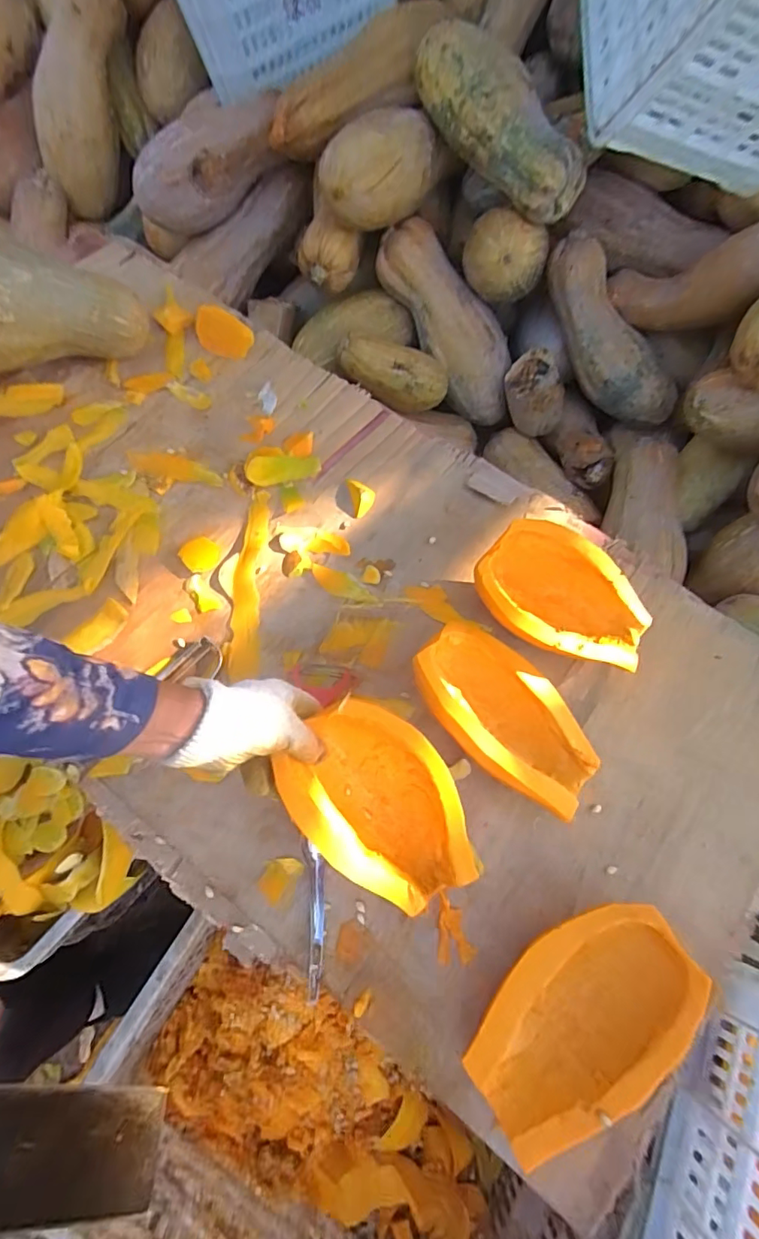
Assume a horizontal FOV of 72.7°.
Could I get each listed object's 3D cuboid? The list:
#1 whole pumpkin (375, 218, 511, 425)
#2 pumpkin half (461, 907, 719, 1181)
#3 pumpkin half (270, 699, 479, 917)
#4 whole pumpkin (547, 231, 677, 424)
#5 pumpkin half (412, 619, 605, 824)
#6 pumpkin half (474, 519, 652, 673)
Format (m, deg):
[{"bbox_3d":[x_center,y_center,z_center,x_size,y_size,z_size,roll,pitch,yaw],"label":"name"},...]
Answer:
[{"bbox_3d":[0.125,-0.513,0.912,0.109,0.108,0.347,-50,119,-17],"label":"whole pumpkin"},{"bbox_3d":[0.167,0.334,0.441,0.198,0.069,0.119,-32,74,-13],"label":"pumpkin half"},{"bbox_3d":[0.003,0.168,0.465,0.127,0.072,0.180,-41,76,-15],"label":"pumpkin half"},{"bbox_3d":[0.379,-0.471,0.869,0.096,0.099,0.327,-43,107,-16],"label":"whole pumpkin"},{"bbox_3d":[0.122,0.095,0.522,0.200,0.069,0.124,37,72,11],"label":"pumpkin half"},{"bbox_3d":[0.198,-0.020,0.566,0.189,0.075,0.129,24,70,6],"label":"pumpkin half"}]

